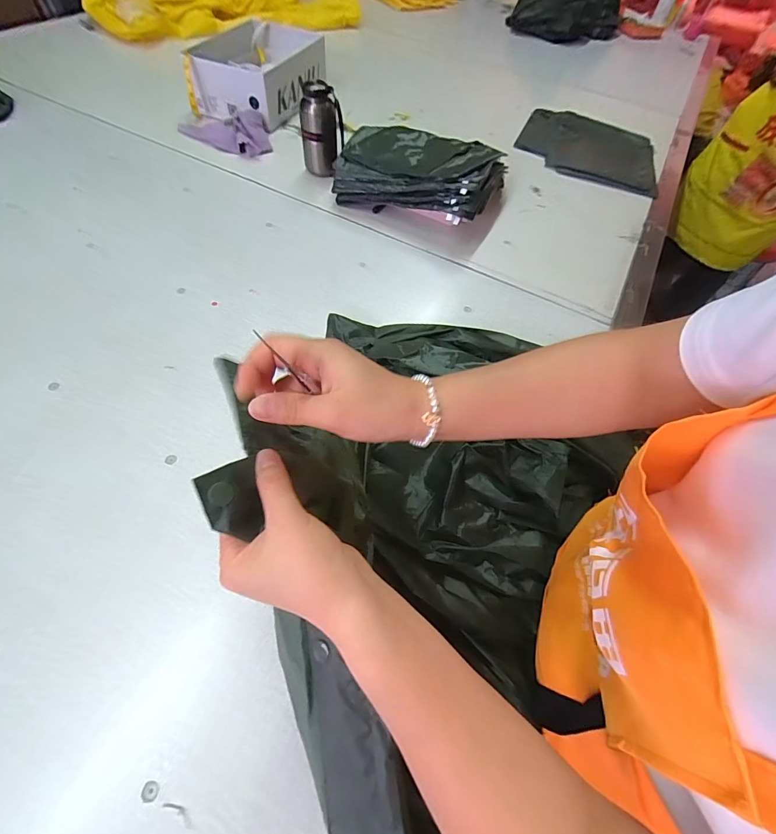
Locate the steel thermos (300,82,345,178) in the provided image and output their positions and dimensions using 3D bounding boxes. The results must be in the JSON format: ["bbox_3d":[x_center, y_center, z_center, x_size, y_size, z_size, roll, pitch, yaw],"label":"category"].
[{"bbox_3d":[-0.142,-0.615,0.846,0.087,0.160,0.059,-6,59,-8],"label":"steel thermos"}]

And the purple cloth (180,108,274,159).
[{"bbox_3d":[-0.390,-0.713,0.962,0.246,0.048,0.138,28,60,13],"label":"purple cloth"}]

